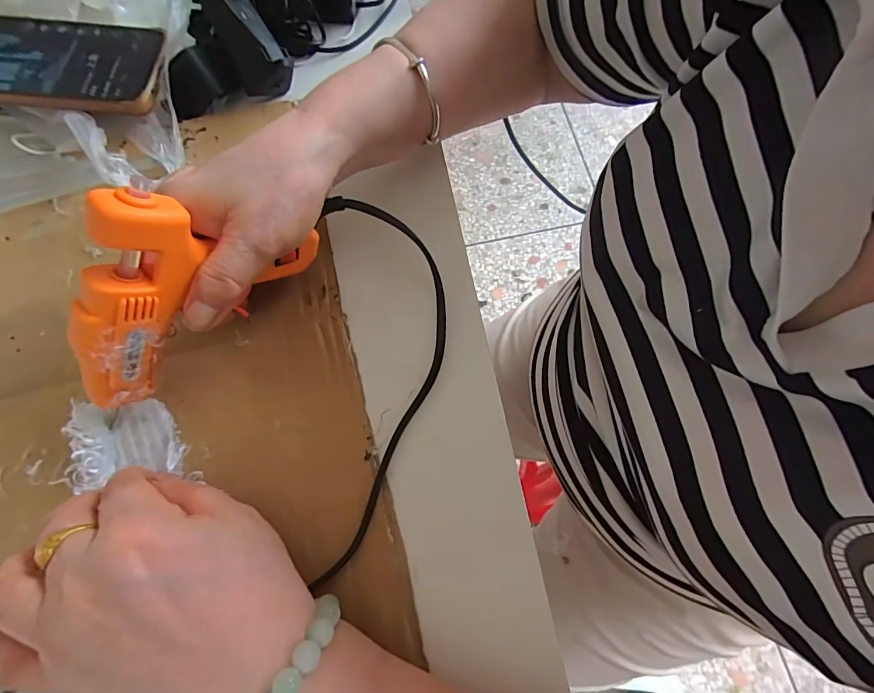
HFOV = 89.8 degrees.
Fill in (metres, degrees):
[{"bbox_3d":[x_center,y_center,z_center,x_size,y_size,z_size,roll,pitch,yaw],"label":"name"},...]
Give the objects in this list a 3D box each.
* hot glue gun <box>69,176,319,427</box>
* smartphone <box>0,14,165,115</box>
[{"bbox_3d":[-0.130,-0.036,0.210,0.131,0.087,0.028,-41,59,-11],"label":"hot glue gun"},{"bbox_3d":[-0.289,-0.210,0.321,0.170,0.010,0.079,4,71,0],"label":"smartphone"}]

